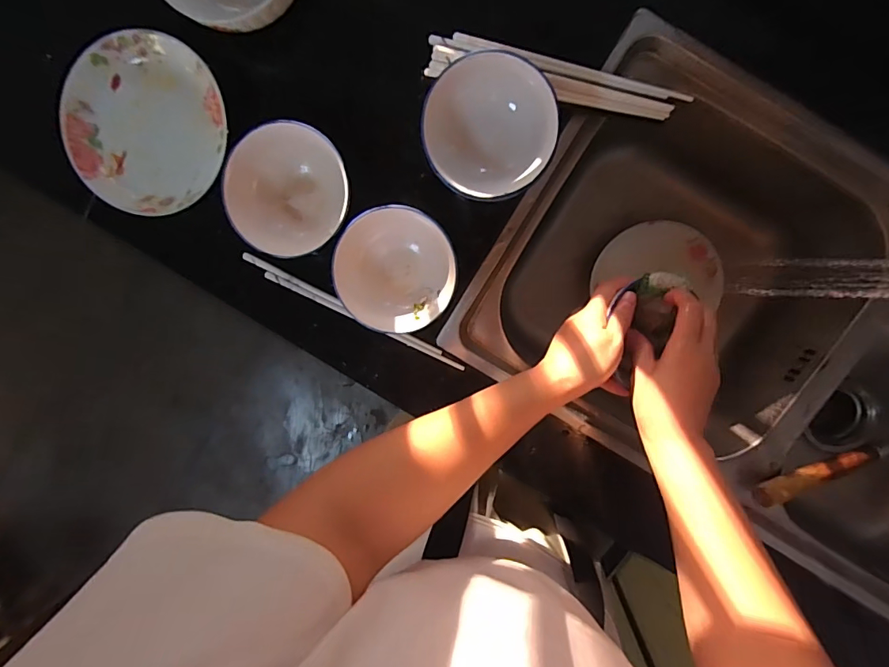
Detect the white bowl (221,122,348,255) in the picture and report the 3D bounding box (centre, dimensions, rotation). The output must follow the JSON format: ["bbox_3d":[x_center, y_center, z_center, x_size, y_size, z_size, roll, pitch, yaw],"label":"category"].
[{"bbox_3d":[-0.154,-0.142,0.477,0.118,0.053,0.122,1,98,4],"label":"white bowl"}]

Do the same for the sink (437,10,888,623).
[{"bbox_3d":[0.417,0.017,0.590,0.739,0.200,0.393,33,100,-1],"label":"sink"}]

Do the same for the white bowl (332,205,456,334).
[{"bbox_3d":[-0.048,-0.065,0.488,0.118,0.061,0.123,1,98,4],"label":"white bowl"}]

